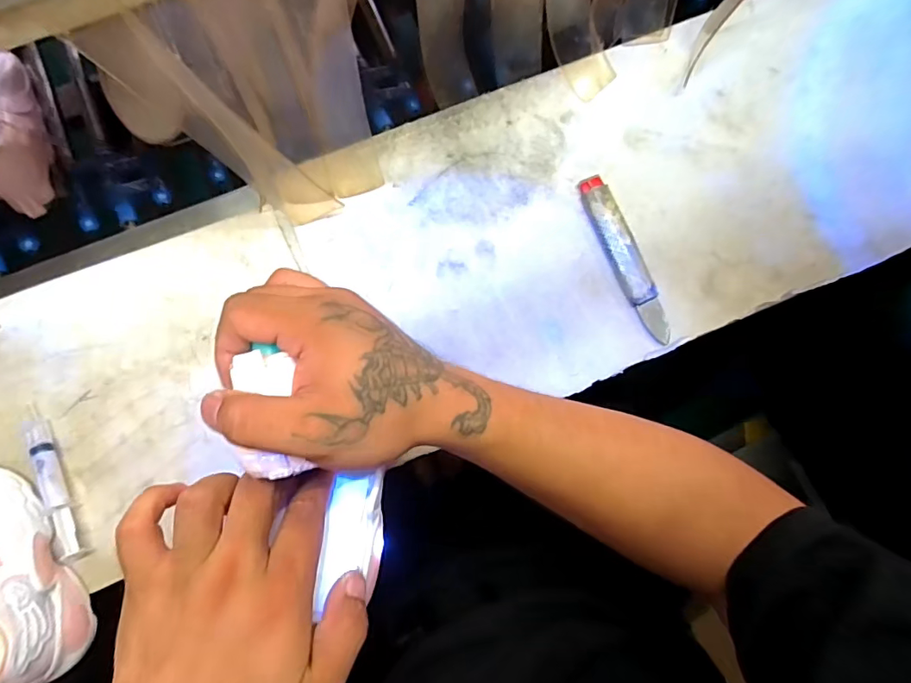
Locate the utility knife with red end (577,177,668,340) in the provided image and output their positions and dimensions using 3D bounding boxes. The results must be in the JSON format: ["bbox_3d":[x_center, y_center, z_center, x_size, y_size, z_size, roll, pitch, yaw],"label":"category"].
[{"bbox_3d":[0.158,-0.078,0.455,0.030,0.012,0.163,-25,82,-4],"label":"utility knife with red end"}]

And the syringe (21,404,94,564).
[{"bbox_3d":[-0.340,0.118,0.415,0.016,0.023,0.136,-29,82,-4],"label":"syringe"}]

